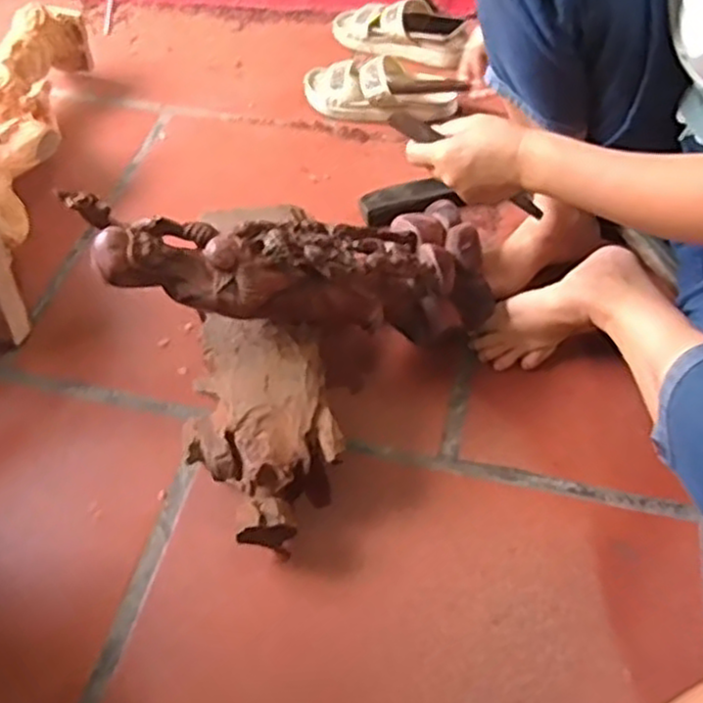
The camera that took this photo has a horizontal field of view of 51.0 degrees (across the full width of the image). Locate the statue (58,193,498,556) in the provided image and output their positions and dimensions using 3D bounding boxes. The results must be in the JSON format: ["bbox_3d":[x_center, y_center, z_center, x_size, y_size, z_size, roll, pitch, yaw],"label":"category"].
[{"bbox_3d":[-0.013,-0.032,0.739,0.370,0.218,0.281,-28,57,-20],"label":"statue"}]

